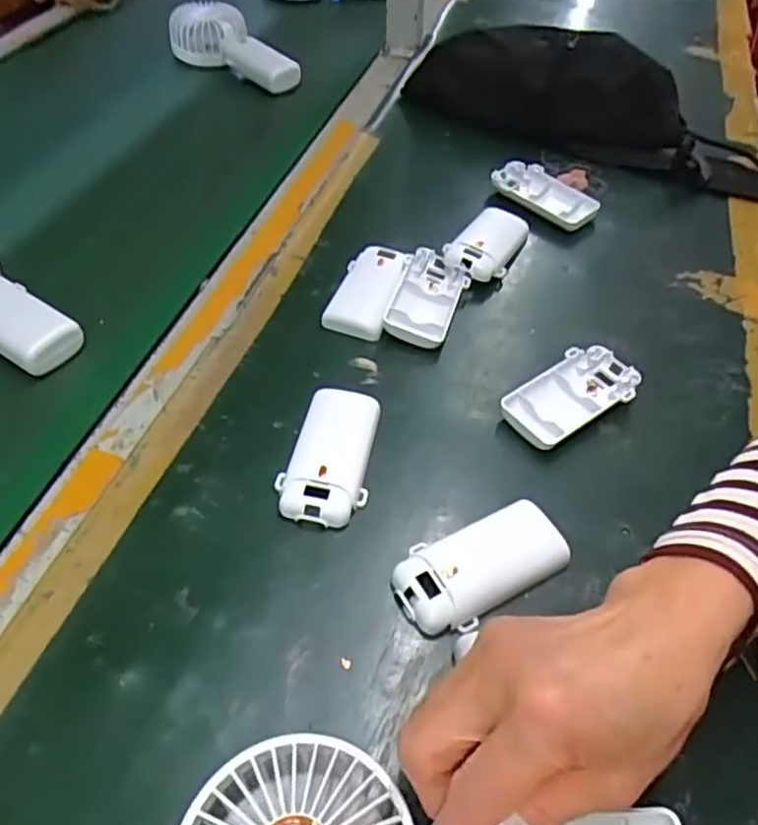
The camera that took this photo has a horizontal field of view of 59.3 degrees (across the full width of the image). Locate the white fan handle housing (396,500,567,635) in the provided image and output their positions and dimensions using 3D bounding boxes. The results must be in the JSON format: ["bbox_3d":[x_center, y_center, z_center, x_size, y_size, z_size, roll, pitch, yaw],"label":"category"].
[{"bbox_3d":[0.054,0.080,0.353,0.093,0.018,0.047,-24,56,-23],"label":"white fan handle housing"}]

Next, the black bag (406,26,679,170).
[{"bbox_3d":[0.173,-0.329,0.667,0.269,0.069,0.126,28,53,18],"label":"black bag"}]

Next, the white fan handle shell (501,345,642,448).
[{"bbox_3d":[0.125,-0.010,0.431,0.094,0.018,0.046,-28,57,-25],"label":"white fan handle shell"}]

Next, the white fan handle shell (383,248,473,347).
[{"bbox_3d":[0.036,-0.085,0.489,0.047,0.017,0.093,18,50,11],"label":"white fan handle shell"}]

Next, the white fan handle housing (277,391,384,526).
[{"bbox_3d":[-0.029,0.024,0.397,0.050,0.018,0.092,7,49,1],"label":"white fan handle housing"}]

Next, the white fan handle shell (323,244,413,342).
[{"bbox_3d":[-0.009,-0.092,0.489,0.047,0.019,0.084,16,50,9],"label":"white fan handle shell"}]

